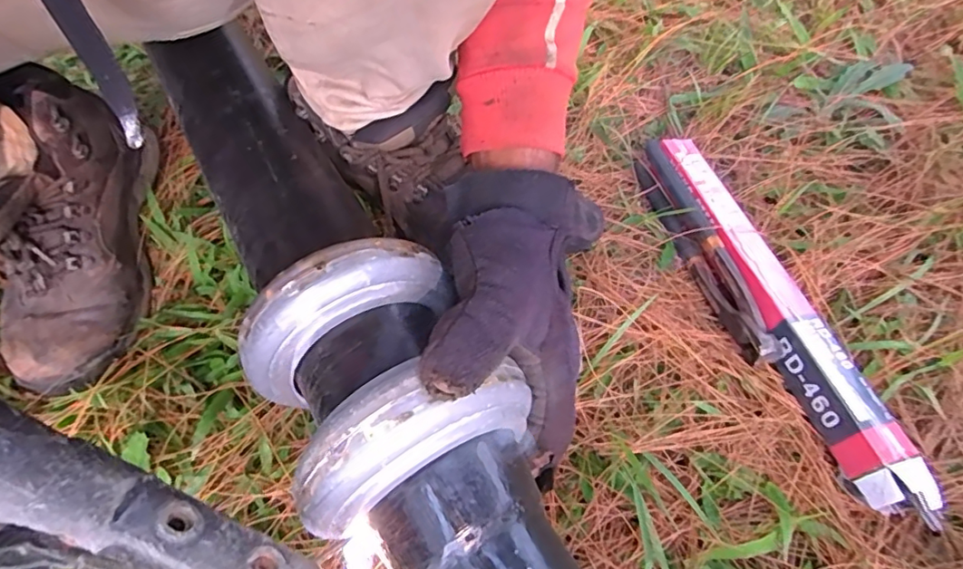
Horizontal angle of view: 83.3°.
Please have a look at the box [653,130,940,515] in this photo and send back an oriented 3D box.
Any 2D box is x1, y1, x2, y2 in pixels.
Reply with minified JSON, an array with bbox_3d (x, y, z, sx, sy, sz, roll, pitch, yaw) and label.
[{"bbox_3d":[0.219,0.003,0.413,0.038,0.028,0.317,-16,57,-3],"label":"box"}]

